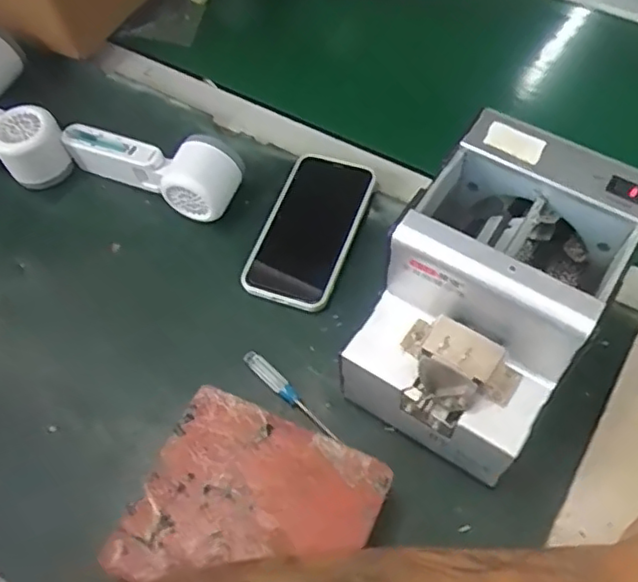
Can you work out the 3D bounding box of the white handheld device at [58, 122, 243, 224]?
[{"bbox_3d":[-0.145,-0.114,0.570,0.155,0.051,0.060,23,62,16],"label":"white handheld device"}]

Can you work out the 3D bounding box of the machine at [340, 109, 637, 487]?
[{"bbox_3d":[0.112,0.011,0.423,0.118,0.152,0.162,32,65,20],"label":"machine"}]

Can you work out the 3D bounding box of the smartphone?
[{"bbox_3d":[-0.007,-0.053,0.543,0.073,0.010,0.141,15,66,14],"label":"smartphone"}]

